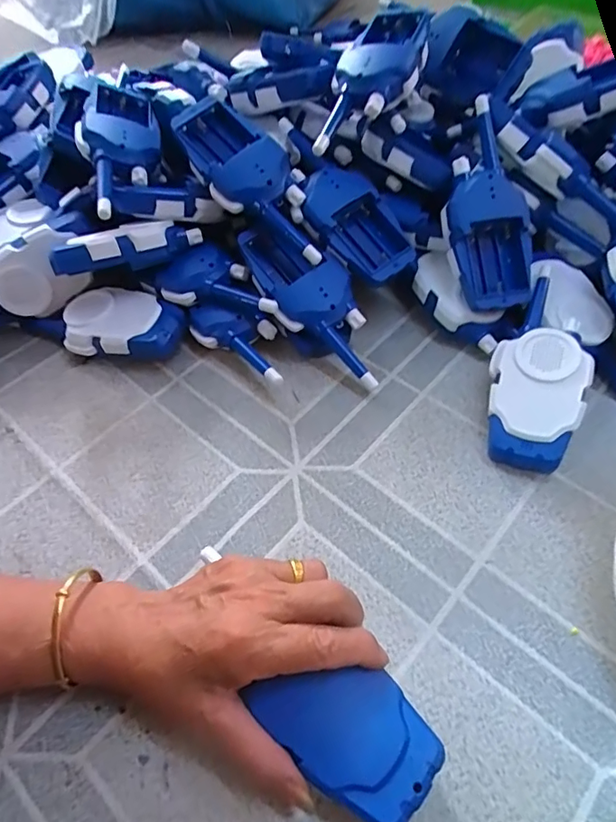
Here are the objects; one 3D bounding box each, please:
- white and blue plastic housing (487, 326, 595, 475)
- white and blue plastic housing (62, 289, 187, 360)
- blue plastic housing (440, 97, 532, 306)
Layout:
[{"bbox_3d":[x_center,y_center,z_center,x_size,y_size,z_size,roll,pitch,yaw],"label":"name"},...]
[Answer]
[{"bbox_3d":[0.161,-0.007,0.358,0.063,0.028,0.098,6,76,23],"label":"white and blue plastic housing"},{"bbox_3d":[-0.160,-0.071,0.443,0.101,0.044,0.059,7,56,7],"label":"white and blue plastic housing"},{"bbox_3d":[0.137,-0.156,0.391,0.060,0.033,0.151,-11,98,-5],"label":"blue plastic housing"}]

